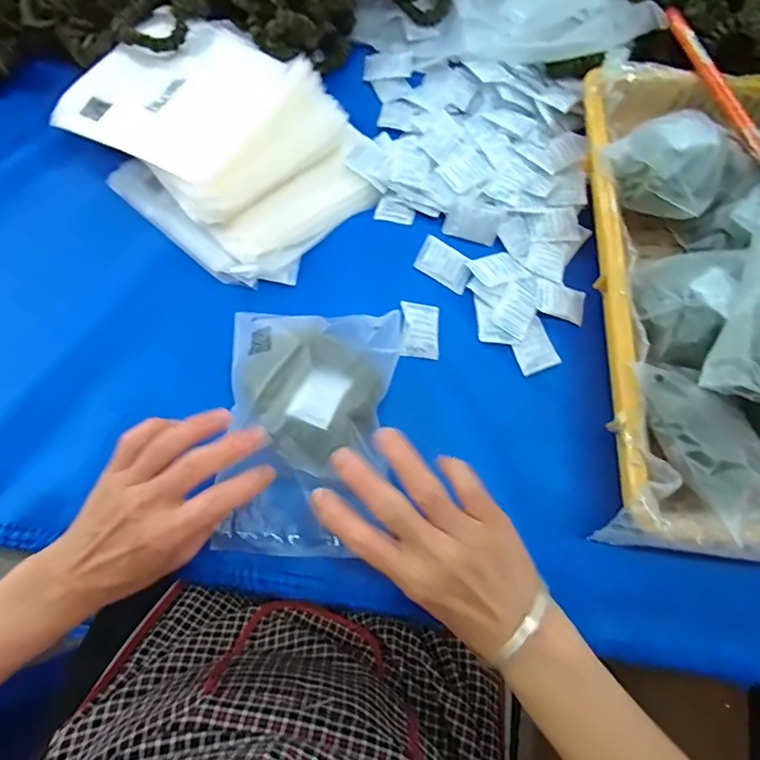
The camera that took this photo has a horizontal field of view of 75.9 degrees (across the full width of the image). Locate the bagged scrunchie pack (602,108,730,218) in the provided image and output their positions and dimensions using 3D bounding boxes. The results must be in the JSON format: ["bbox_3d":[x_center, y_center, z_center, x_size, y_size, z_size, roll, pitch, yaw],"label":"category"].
[{"bbox_3d":[0.235,-0.173,0.385,0.091,0.034,0.088,-35,78,-13],"label":"bagged scrunchie pack"}]

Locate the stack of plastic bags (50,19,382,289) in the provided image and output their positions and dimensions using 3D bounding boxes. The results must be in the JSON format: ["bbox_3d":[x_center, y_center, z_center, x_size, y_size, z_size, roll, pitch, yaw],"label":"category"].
[{"bbox_3d":[-0.135,-0.209,0.414,0.253,0.056,0.182,41,75,9],"label":"stack of plastic bags"}]

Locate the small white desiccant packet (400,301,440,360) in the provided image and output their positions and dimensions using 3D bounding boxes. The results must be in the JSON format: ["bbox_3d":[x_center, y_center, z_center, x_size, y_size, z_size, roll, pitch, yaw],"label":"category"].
[{"bbox_3d":[0.032,-0.040,0.392,0.033,0.005,0.046,8,75,-16],"label":"small white desiccant packet"}]

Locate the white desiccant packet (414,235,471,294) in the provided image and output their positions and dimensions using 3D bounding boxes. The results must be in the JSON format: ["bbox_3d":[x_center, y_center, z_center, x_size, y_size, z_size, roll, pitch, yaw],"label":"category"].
[{"bbox_3d":[0.055,-0.098,0.412,0.048,0.004,0.033,30,78,-4],"label":"white desiccant packet"}]

